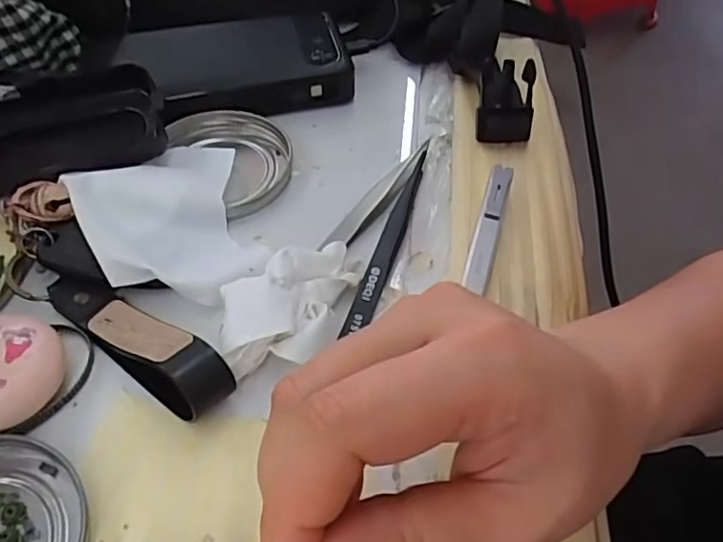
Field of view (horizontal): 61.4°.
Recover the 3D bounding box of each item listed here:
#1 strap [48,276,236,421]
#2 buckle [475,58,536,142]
[{"bbox_3d":[-0.094,0.024,0.250,0.102,0.027,0.024,34,58,24],"label":"strap"},{"bbox_3d":[0.078,-0.091,0.327,0.029,0.042,0.006,0,18,-3],"label":"buckle"}]

